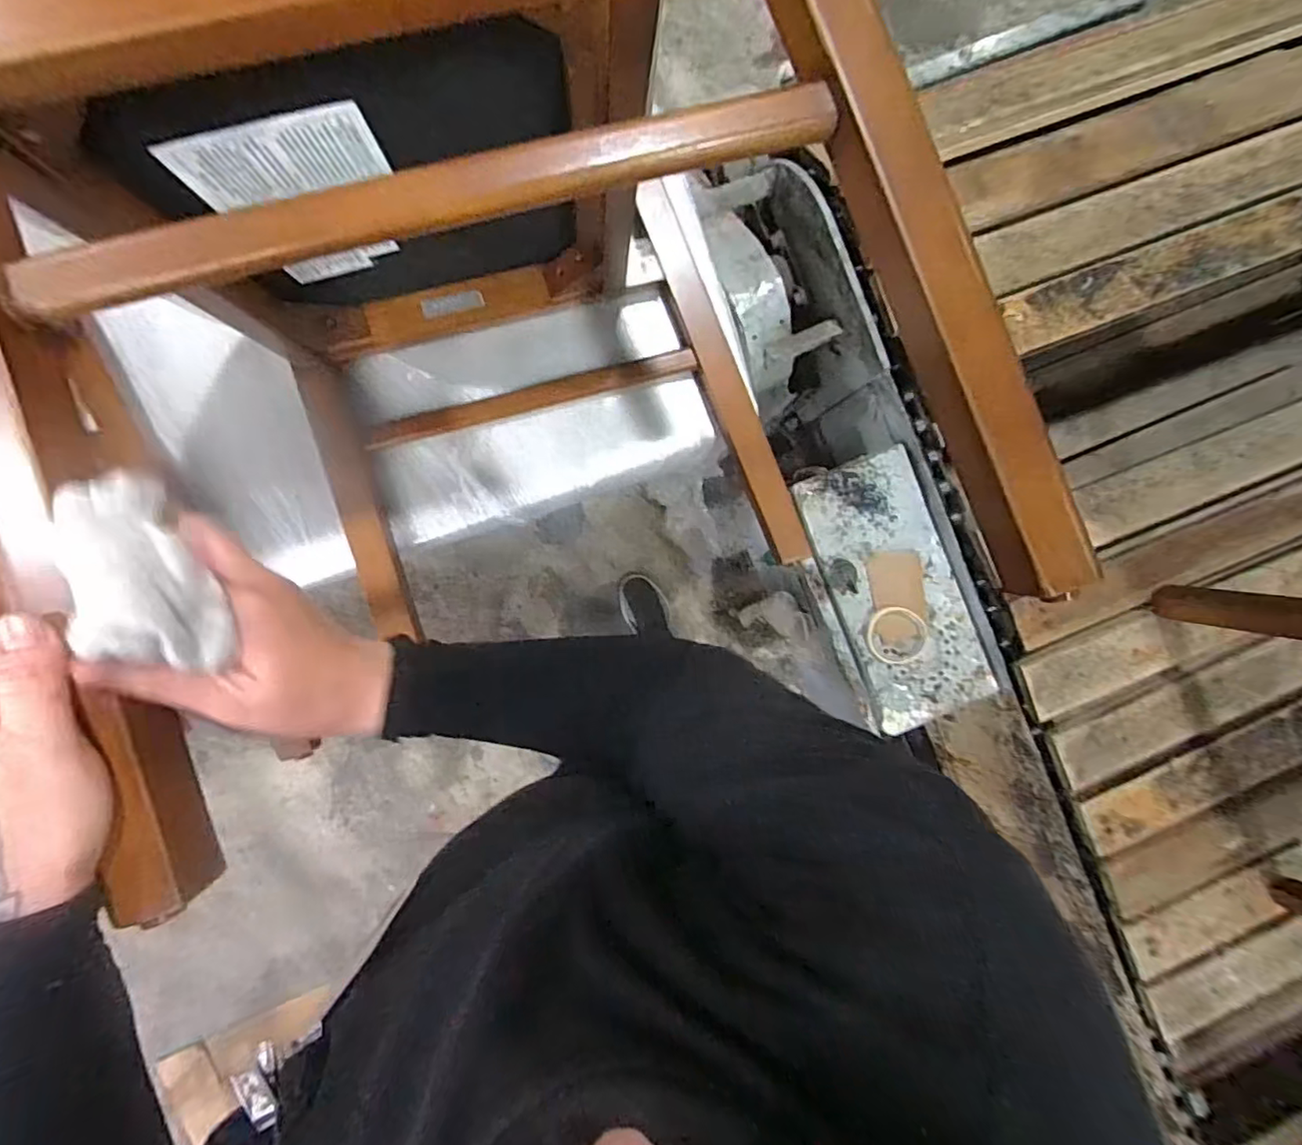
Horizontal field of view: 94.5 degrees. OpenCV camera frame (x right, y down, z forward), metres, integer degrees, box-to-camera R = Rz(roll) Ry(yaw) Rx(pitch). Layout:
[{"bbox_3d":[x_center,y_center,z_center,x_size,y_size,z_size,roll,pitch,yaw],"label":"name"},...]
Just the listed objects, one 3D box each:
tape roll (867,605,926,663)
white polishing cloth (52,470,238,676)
[{"bbox_3d":[0.367,0.096,0.884,0.095,0.028,0.082,22,89,-4],"label":"tape roll"},{"bbox_3d":[-0.223,-0.001,0.262,0.048,0.039,0.094,-18,92,-4],"label":"white polishing cloth"}]

